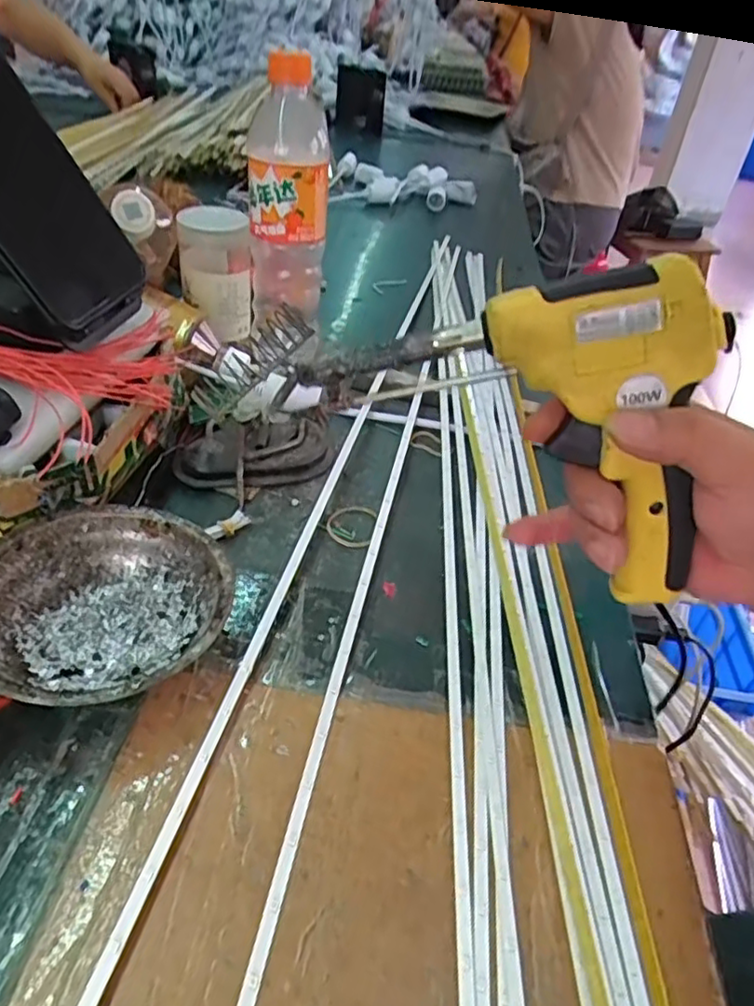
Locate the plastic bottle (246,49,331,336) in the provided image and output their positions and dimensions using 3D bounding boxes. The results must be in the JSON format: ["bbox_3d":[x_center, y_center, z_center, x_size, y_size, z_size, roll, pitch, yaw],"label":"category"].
[{"bbox_3d":[-0.071,-0.229,0.525,0.060,0.211,0.061,-3,41,-11],"label":"plastic bottle"}]

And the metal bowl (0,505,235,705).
[{"bbox_3d":[-0.140,0.057,0.336,0.123,0.043,0.124,4,40,-3],"label":"metal bowl"}]

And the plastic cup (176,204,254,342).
[{"bbox_3d":[-0.138,-0.198,0.563,0.059,0.095,0.065,-7,42,-15],"label":"plastic cup"}]

